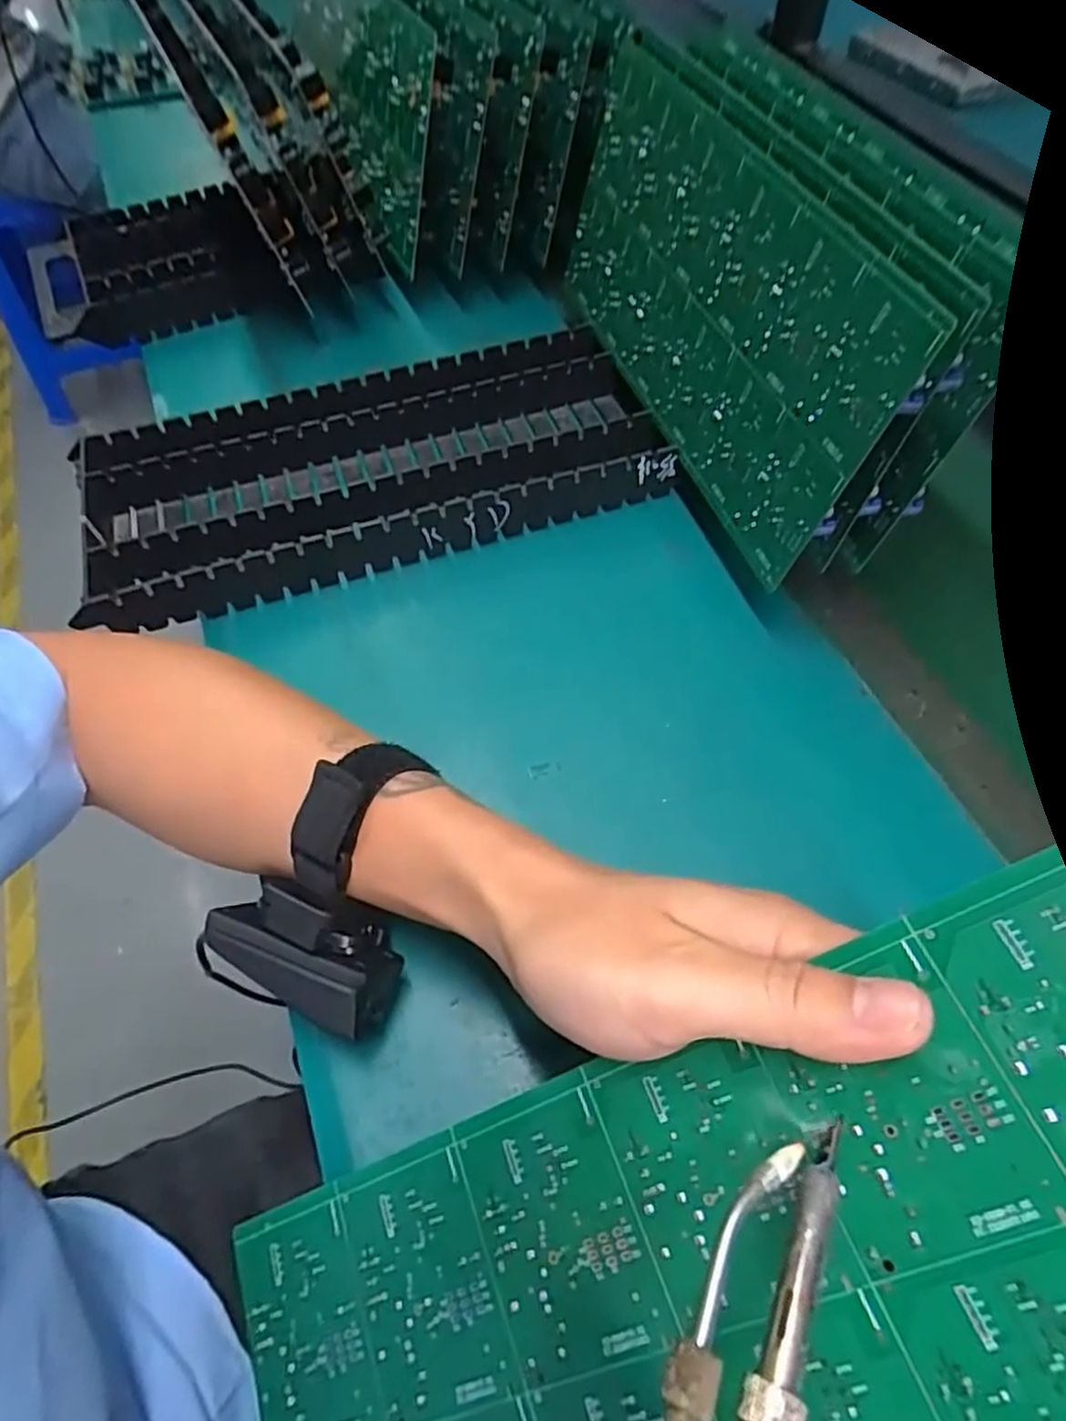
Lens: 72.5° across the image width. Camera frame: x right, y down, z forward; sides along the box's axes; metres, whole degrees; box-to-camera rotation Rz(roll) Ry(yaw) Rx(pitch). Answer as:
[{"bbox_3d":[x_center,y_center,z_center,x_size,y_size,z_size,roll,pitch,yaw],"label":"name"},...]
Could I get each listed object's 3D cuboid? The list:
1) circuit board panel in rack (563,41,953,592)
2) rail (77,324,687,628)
[{"bbox_3d":[0.086,-0.213,0.385,0.008,0.134,0.292,-9,57,-23],"label":"circuit board panel in rack"},{"bbox_3d":[-0.093,-0.142,0.432,0.322,0.038,0.139,-18,59,-9],"label":"rail"}]

